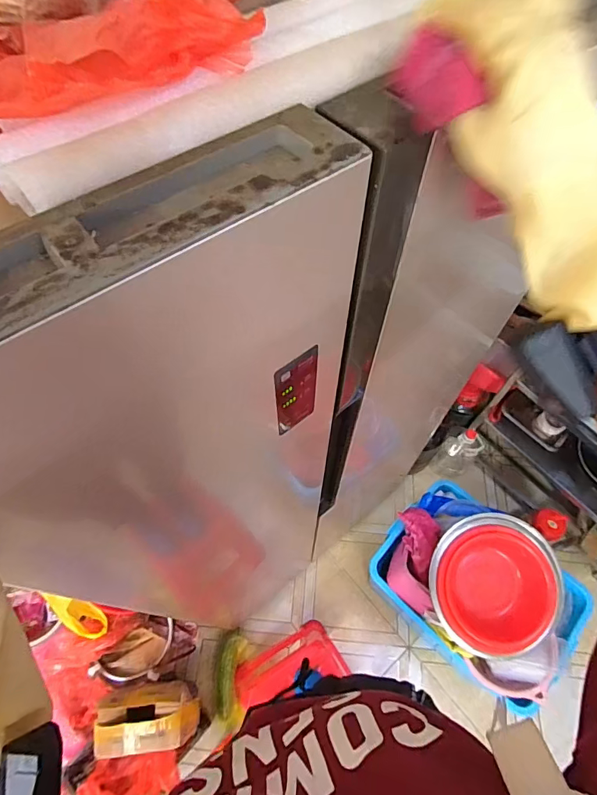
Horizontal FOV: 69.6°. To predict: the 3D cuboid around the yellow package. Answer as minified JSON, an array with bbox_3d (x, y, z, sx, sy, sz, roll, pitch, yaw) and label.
[{"bbox_3d":[-0.458,0.974,1.303,0.285,0.107,0.167,-6,61,-4],"label":"yellow package"}]

